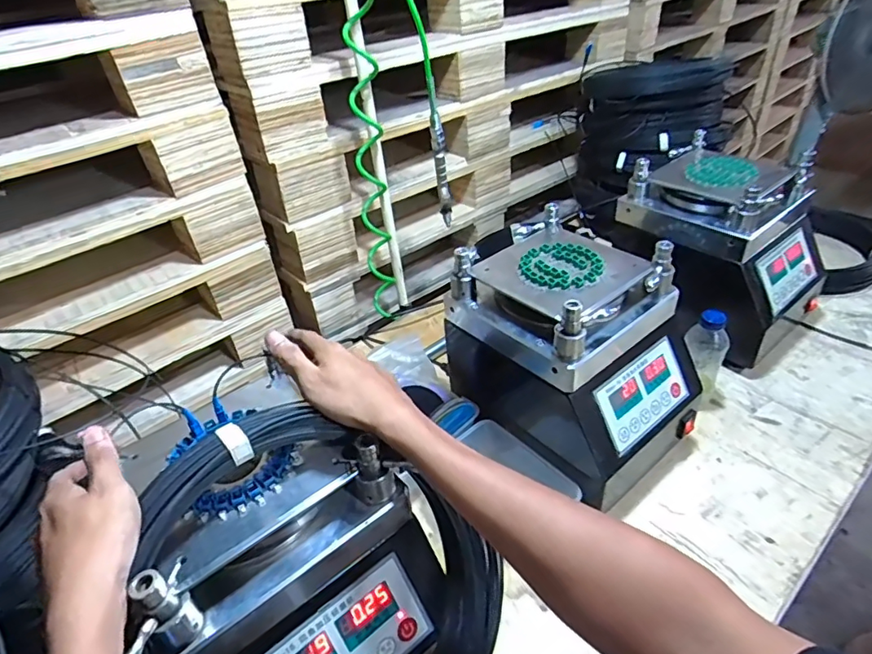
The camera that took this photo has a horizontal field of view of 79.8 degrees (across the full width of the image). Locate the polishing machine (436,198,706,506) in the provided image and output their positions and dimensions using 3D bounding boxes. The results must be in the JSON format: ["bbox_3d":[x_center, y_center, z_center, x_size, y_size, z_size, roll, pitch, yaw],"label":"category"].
[{"bbox_3d":[0.197,0.033,0.721,0.253,0.269,0.279,-28,43,-26],"label":"polishing machine"}]

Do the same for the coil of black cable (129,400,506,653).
[{"bbox_3d":[-0.093,0.220,0.415,0.292,0.321,0.066,-26,3,-30],"label":"coil of black cable"}]

